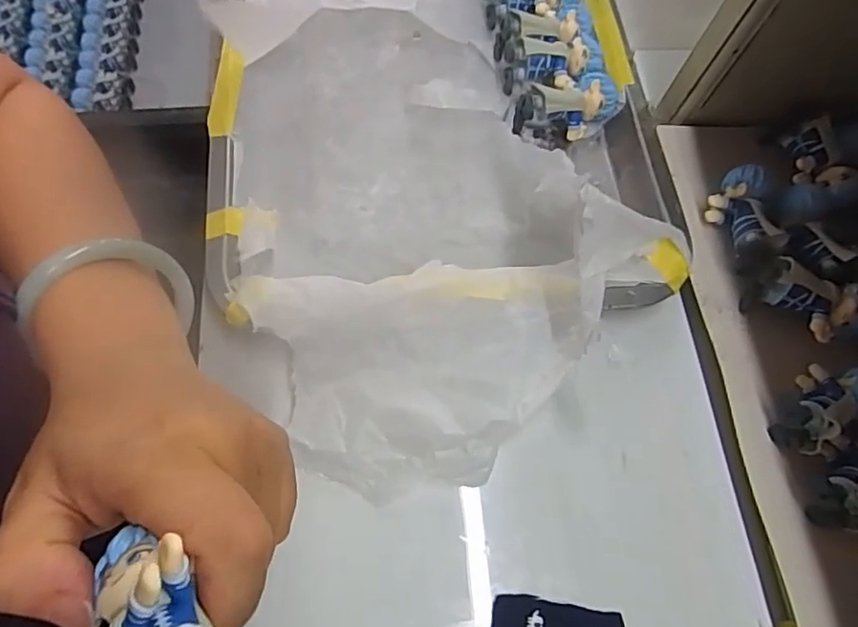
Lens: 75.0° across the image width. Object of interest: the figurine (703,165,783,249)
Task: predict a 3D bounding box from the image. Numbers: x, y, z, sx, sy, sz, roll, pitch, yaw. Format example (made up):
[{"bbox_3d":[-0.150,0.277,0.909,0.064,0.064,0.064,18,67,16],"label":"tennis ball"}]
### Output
[{"bbox_3d":[0.171,-0.057,0.312,0.025,0.024,0.046,0,70,-4],"label":"figurine"}]

